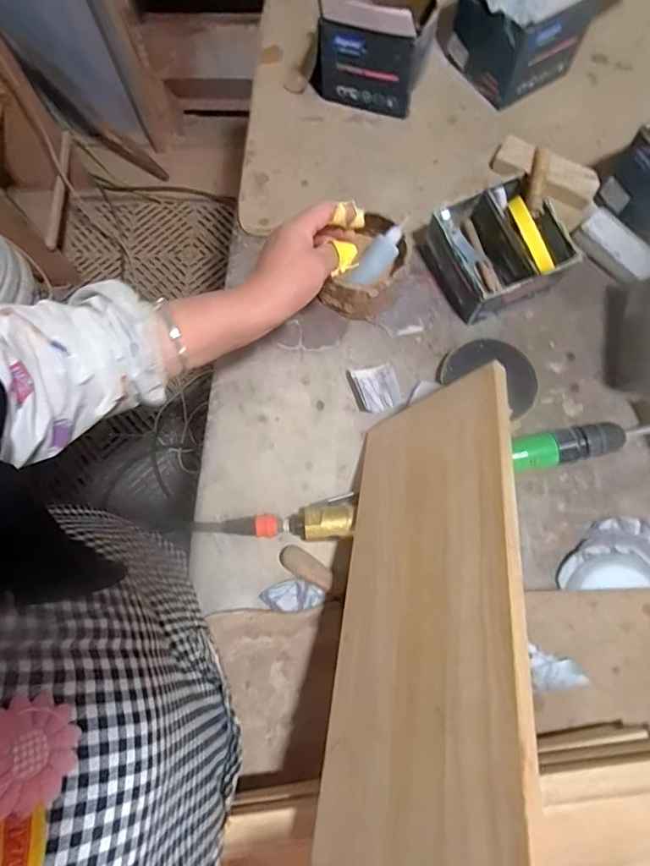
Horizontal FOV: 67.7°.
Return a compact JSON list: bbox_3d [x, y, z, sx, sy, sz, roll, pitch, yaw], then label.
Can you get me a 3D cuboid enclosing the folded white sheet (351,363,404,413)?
[{"bbox_3d":[0.066,-0.056,0.604,0.052,0.015,0.058,-15,76,-3],"label":"folded white sheet"}]

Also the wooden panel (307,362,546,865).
[{"bbox_3d":[0.078,0.141,0.392,0.017,0.182,0.444,32,48,-26],"label":"wooden panel"}]

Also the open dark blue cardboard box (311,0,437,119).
[{"bbox_3d":[0.068,-0.560,0.680,0.154,0.152,0.139,16,77,5],"label":"open dark blue cardboard box"}]

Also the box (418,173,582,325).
[{"bbox_3d":[0.217,-0.227,0.611,0.137,0.091,0.145,-25,77,-6],"label":"box"}]

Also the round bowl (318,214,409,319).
[{"bbox_3d":[0.047,-0.212,0.621,0.112,0.070,0.114,12,76,4],"label":"round bowl"}]

